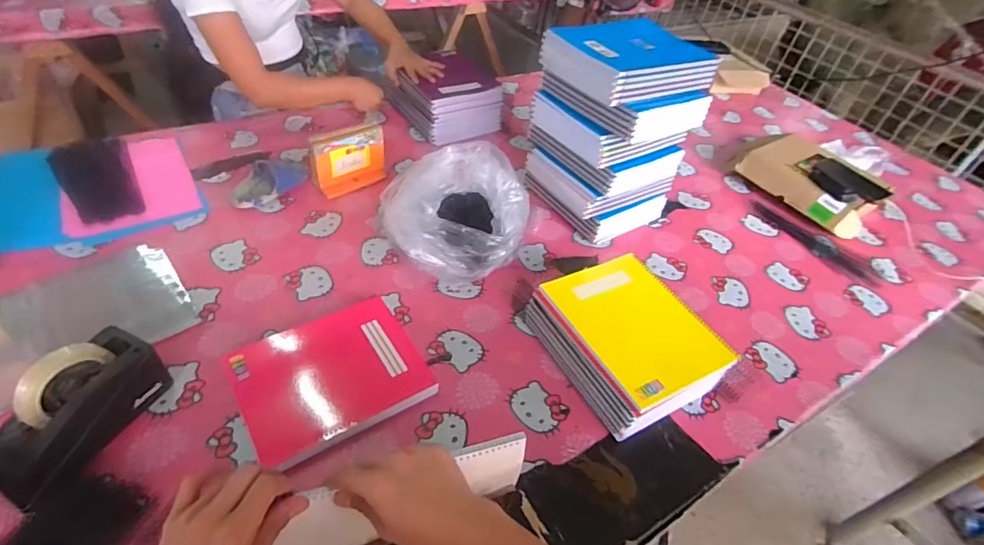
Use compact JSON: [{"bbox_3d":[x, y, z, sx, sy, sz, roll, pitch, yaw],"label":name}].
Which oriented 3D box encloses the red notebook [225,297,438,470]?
[{"bbox_3d":[-0.232,0.150,0.725,0.245,0.033,0.195,-23,51,-27],"label":"red notebook"}]

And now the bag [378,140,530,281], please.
[{"bbox_3d":[-0.059,-0.111,0.938,0.234,0.136,0.258,20,46,11],"label":"bag"}]

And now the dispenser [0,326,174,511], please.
[{"bbox_3d":[-0.505,0.164,0.596,0.079,0.107,0.198,16,45,9],"label":"dispenser"}]

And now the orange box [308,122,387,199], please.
[{"bbox_3d":[-0.300,-0.239,1.048,0.066,0.113,0.162,34,50,25],"label":"orange box"}]

